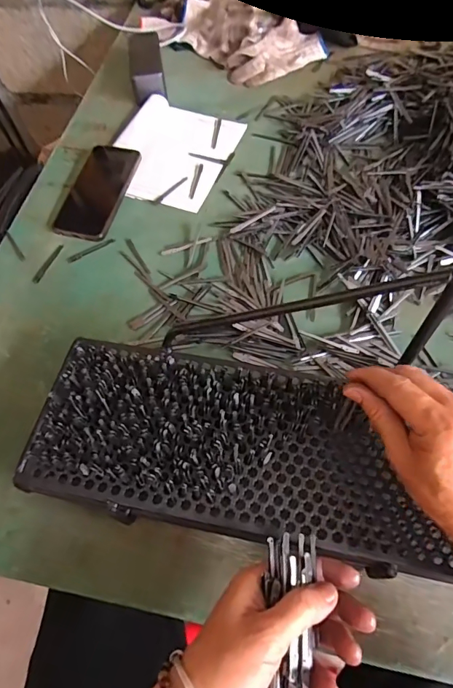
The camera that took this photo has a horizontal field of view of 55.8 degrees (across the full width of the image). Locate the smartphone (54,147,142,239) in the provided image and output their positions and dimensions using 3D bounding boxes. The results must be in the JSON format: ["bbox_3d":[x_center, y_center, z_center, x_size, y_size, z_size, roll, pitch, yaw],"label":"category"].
[{"bbox_3d":[-0.183,-0.217,0.602,0.081,0.013,0.162,11,66,8],"label":"smartphone"}]

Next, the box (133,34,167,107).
[{"bbox_3d":[-0.130,-0.454,0.706,0.052,0.041,0.133,-7,62,0],"label":"box"}]

